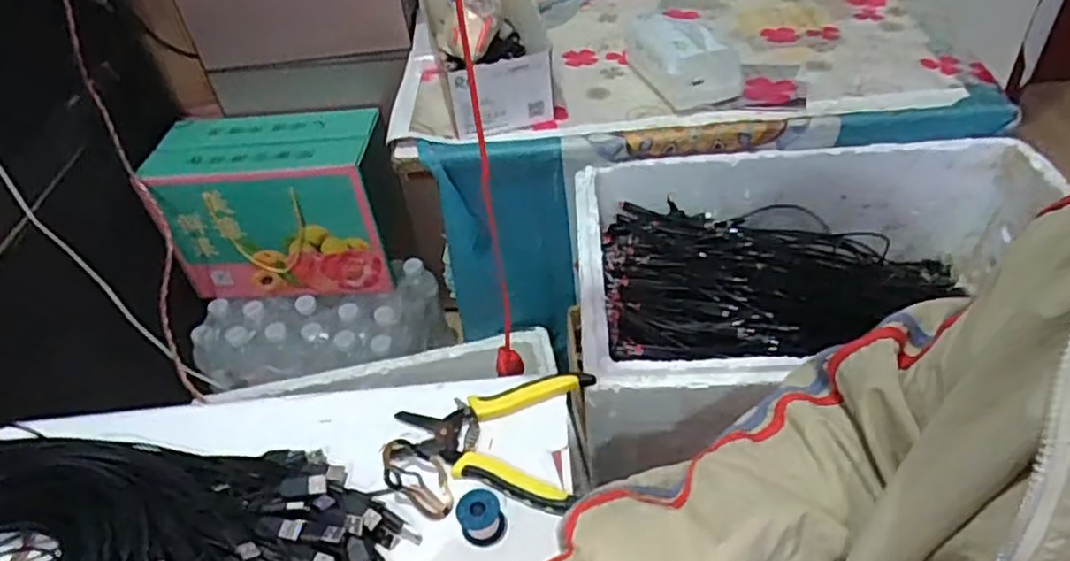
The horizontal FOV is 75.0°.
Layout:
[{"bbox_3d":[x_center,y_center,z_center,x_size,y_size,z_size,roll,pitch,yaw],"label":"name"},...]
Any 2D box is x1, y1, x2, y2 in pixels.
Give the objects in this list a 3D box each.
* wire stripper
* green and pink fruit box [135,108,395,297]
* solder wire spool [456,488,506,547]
[{"bbox_3d":[-0.037,0.120,0.543,0.147,0.020,0.114,2,44,9],"label":"wire stripper"},{"bbox_3d":[-0.387,-0.117,1.097,0.328,0.235,0.158,-3,43,4],"label":"green and pink fruit box"},{"bbox_3d":[-0.038,0.165,0.486,0.029,0.028,0.029,-3,43,3],"label":"solder wire spool"}]

